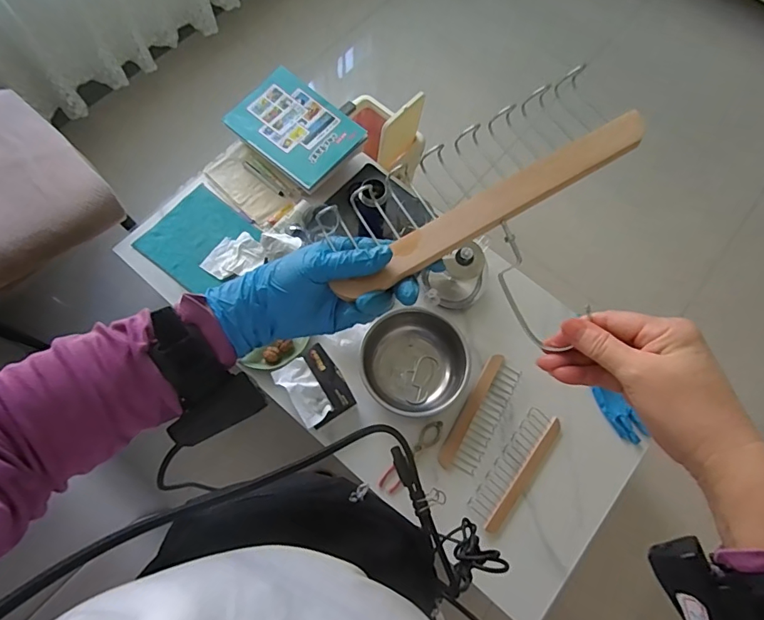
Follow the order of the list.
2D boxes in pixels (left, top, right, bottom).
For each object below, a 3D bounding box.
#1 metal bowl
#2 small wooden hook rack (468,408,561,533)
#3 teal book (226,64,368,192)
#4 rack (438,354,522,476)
[{"bbox_3d":[0.067,0.112,0.984,0.210,0.085,0.197,0,67,0],"label":"metal bowl"},{"bbox_3d":[0.274,0.320,0.956,0.070,0.021,0.254,36,72,14],"label":"small wooden hook rack"},{"bbox_3d":[-0.216,-0.454,1.154,0.295,0.036,0.210,40,83,8],"label":"teal book"},{"bbox_3d":[0.212,0.223,0.991,0.079,0.029,0.253,28,70,11],"label":"rack"}]

